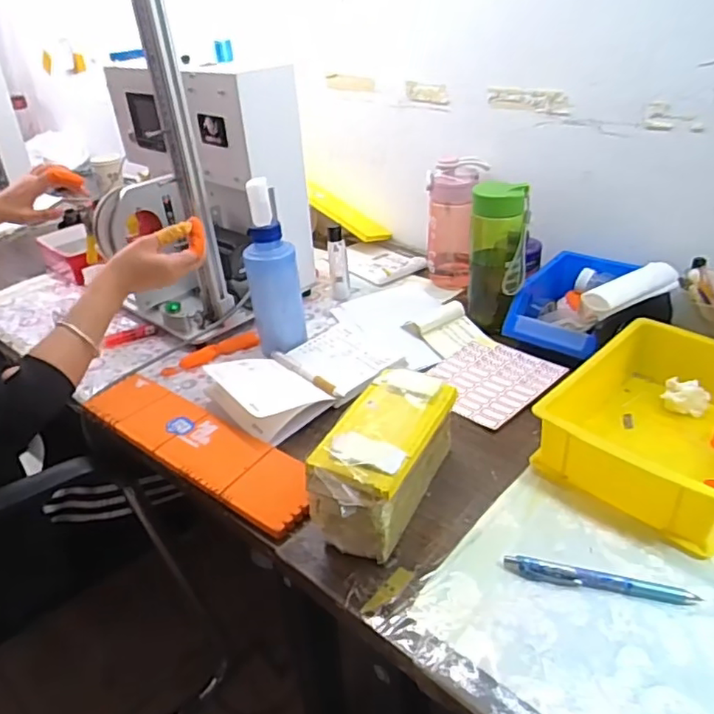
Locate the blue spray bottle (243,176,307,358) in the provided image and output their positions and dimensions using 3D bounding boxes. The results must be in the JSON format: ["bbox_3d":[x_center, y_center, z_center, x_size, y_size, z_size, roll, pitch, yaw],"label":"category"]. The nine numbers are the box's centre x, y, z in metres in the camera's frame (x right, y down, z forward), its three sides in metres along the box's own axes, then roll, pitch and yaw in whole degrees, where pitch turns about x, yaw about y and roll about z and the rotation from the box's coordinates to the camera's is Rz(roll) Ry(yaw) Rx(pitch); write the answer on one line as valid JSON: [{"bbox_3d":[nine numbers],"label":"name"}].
[{"bbox_3d":[-0.108,-0.112,0.753,0.064,0.209,0.056,-7,33,-4],"label":"blue spray bottle"}]

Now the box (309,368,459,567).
[{"bbox_3d":[0.026,0.094,0.544,0.082,0.090,0.169,14,37,26],"label":"box"}]

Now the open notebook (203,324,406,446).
[{"bbox_3d":[-0.056,0.009,0.734,0.237,0.045,0.135,-30,41,-34],"label":"open notebook"}]

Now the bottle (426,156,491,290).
[{"bbox_3d":[0.153,-0.207,0.920,0.069,0.189,0.070,20,40,33],"label":"bottle"}]

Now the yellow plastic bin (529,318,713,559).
[{"bbox_3d":[0.301,0.062,0.574,0.176,0.082,0.217,26,43,38],"label":"yellow plastic bin"}]

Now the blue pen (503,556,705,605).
[{"bbox_3d":[0.192,0.177,0.471,0.142,0.011,0.017,6,34,15],"label":"blue pen"}]

